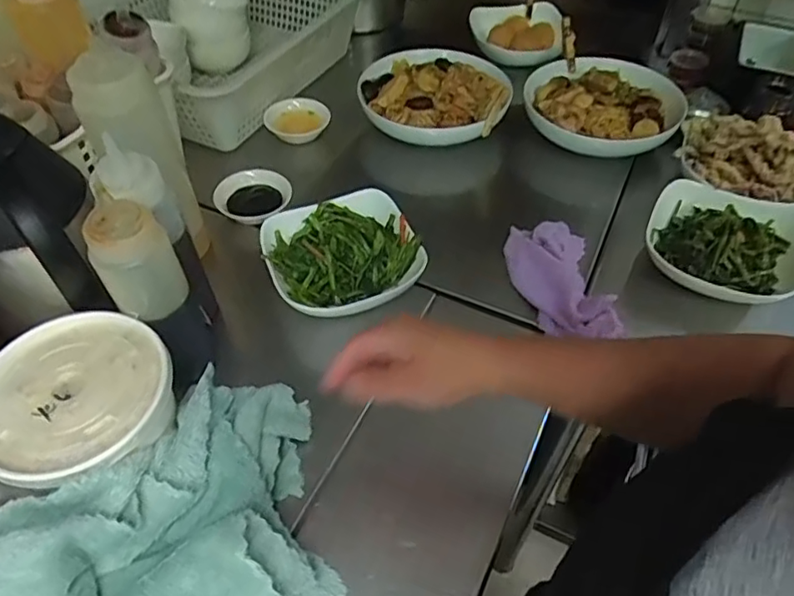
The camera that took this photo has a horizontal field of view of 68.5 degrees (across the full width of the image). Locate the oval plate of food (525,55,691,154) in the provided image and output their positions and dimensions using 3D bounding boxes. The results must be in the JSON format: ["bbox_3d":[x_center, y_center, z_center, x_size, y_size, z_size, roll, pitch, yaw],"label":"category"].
[{"bbox_3d":[0.270,-0.256,0.777,0.199,0.053,0.180,14,51,11],"label":"oval plate of food"}]

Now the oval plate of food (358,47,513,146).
[{"bbox_3d":[0.048,-0.282,0.787,0.197,0.067,0.180,4,50,3],"label":"oval plate of food"}]

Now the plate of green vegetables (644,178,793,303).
[{"bbox_3d":[0.345,-0.056,0.616,0.148,0.057,0.149,20,53,16],"label":"plate of green vegetables"}]

